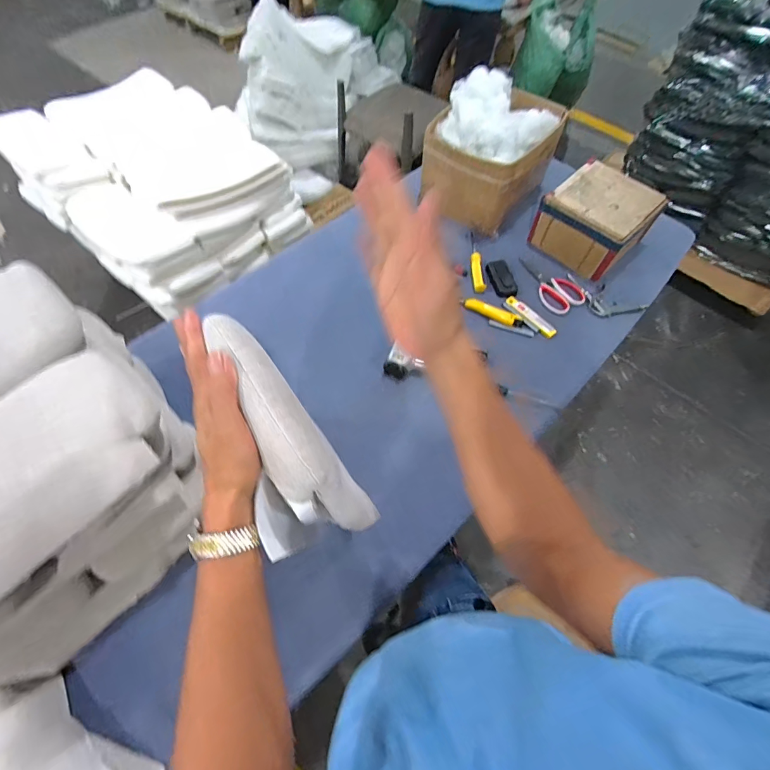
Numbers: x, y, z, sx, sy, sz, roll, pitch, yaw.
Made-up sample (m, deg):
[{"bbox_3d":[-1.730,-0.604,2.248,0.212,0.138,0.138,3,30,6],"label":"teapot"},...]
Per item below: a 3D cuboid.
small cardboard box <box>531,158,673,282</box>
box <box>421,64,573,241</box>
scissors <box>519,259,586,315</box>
[{"bbox_3d":[0.521,-0.411,0.956,0.218,0.144,0.218,-40,68,-20],"label":"small cardboard box"},{"bbox_3d":[0.260,-0.601,0.993,0.264,0.239,0.304,36,66,18],"label":"box"},{"bbox_3d":[0.394,-0.250,0.939,0.100,0.017,0.183,-28,65,-15],"label":"scissors"}]

